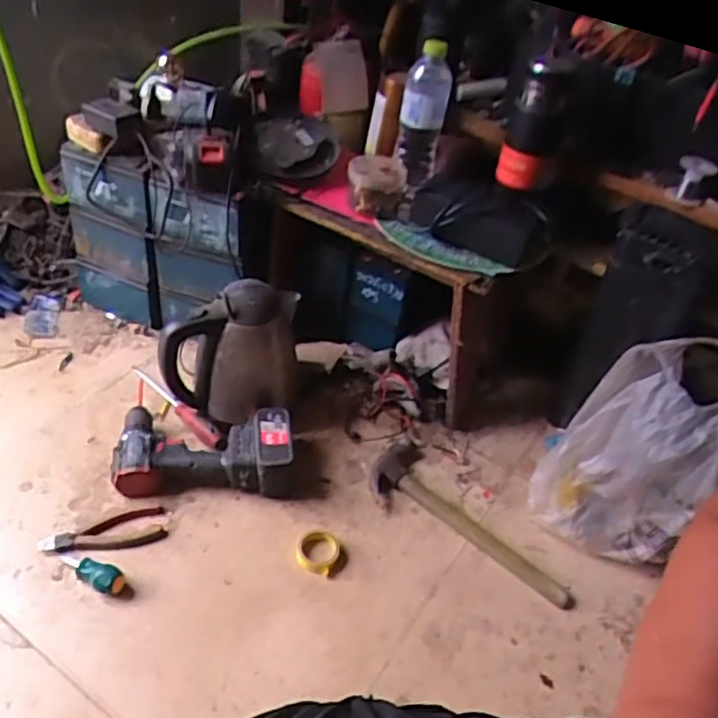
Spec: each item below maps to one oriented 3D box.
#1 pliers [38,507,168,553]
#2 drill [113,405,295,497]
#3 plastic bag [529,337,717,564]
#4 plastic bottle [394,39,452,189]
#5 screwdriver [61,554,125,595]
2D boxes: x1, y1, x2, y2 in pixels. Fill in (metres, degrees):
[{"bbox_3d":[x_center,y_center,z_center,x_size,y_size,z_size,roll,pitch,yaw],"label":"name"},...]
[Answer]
[{"bbox_3d":[-0.329,0.229,0.871,0.151,0.017,0.053,-12,45,-20],"label":"pliers"},{"bbox_3d":[-0.214,0.127,0.953,0.239,0.070,0.143,1,42,-7],"label":"drill"},{"bbox_3d":[0.359,0.125,0.902,0.199,0.294,0.137,15,42,8],"label":"plastic bag"},{"bbox_3d":[0.099,-0.374,1.038,0.068,0.201,0.081,10,8,3],"label":"plastic bottle"},{"bbox_3d":[-0.328,0.258,0.827,0.095,0.027,0.031,25,45,19],"label":"screwdriver"}]

